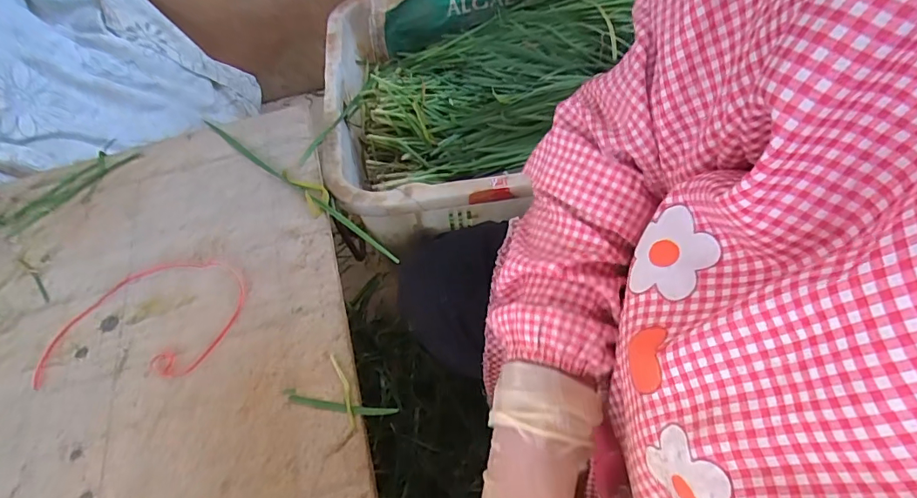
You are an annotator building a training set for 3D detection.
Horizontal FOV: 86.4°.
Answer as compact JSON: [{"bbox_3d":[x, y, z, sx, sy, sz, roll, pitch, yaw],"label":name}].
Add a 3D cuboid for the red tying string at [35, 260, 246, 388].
[{"bbox_3d":[-0.293,0.065,0.461,0.177,0.004,0.119,-5,55,2],"label":"red tying string"}]

